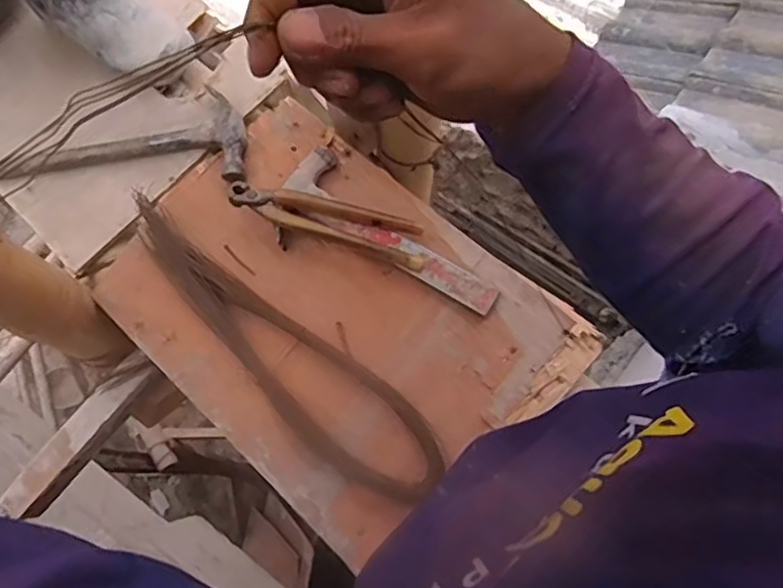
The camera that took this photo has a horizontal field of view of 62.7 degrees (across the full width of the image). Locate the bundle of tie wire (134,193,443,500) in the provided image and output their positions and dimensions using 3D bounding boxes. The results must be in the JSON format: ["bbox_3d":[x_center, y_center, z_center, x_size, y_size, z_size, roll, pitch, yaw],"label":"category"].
[{"bbox_3d":[-0.132,0.060,0.695,0.444,0.028,0.096,37,79,11],"label":"bundle of tie wire"}]

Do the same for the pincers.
[{"bbox_3d":[-0.071,-0.082,0.719,0.232,0.017,0.046,18,74,9],"label":"pincers"}]

